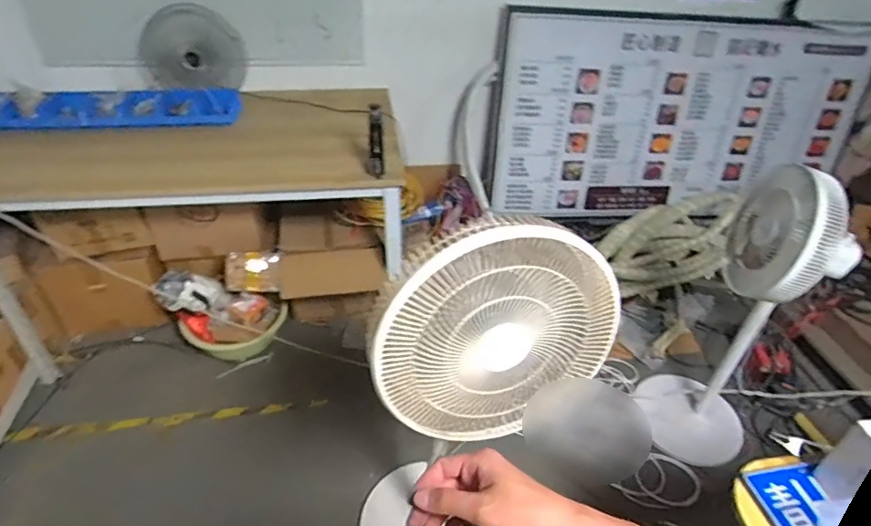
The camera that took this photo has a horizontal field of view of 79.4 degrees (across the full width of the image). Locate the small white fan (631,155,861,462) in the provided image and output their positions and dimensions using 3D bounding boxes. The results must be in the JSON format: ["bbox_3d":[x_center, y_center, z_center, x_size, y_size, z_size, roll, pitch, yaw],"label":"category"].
[{"bbox_3d":[0.889,0.158,1.527,0.311,0.918,0.352,29,45,30],"label":"small white fan"}]

